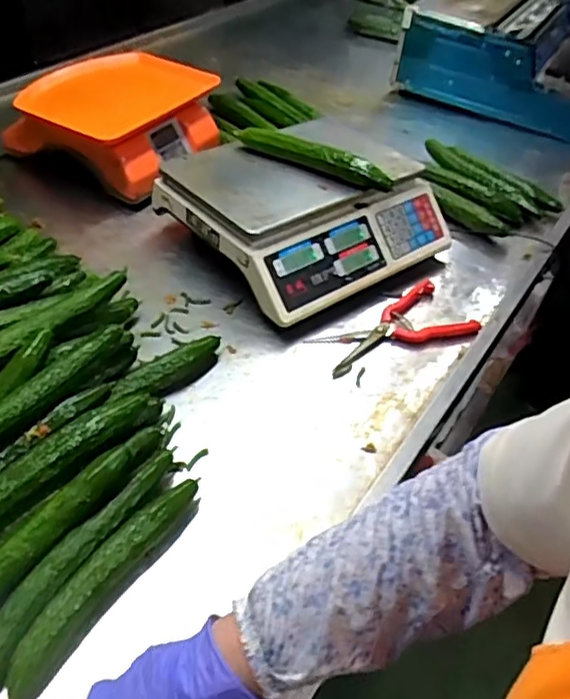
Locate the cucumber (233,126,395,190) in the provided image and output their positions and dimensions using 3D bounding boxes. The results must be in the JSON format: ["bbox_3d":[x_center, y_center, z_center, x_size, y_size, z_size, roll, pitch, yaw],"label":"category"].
[{"bbox_3d":[0.037,-0.270,0.846,0.235,0.034,0.032,25,47,20],"label":"cucumber"}]

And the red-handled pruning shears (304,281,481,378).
[{"bbox_3d":[0.134,-0.032,0.800,0.204,0.019,0.110,-17,48,-21],"label":"red-handled pruning shears"}]

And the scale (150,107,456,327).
[{"bbox_3d":[0.031,-0.202,0.895,0.328,0.128,0.299,-28,53,-29],"label":"scale"}]

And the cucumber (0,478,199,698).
[{"bbox_3d":[-0.153,0.195,0.532,0.030,0.033,0.224,26,47,20],"label":"cucumber"}]

